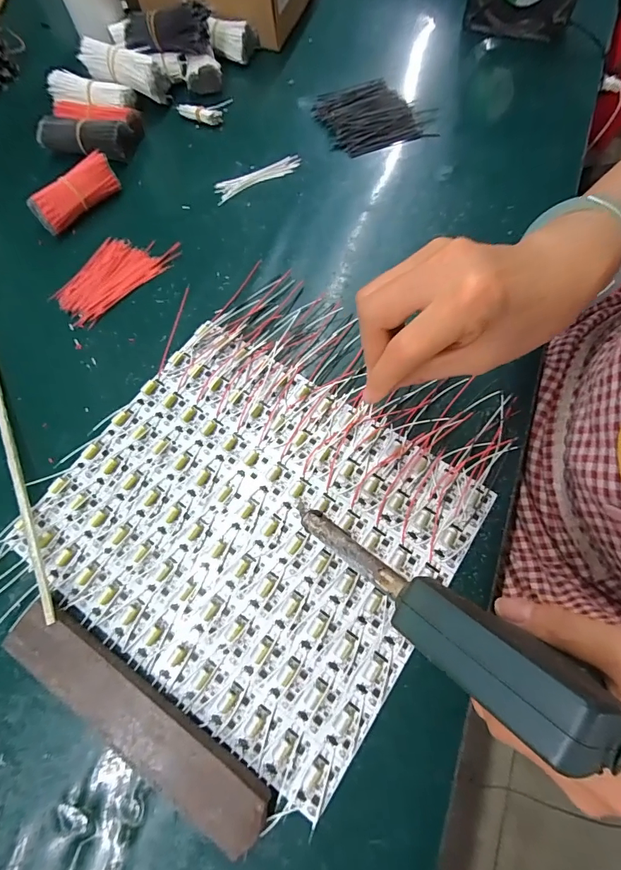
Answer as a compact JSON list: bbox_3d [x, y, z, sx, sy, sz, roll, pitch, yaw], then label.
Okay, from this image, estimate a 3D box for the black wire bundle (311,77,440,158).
[{"bbox_3d":[0.070,-0.363,0.449,0.122,0.011,0.101,-14,71,-3],"label":"black wire bundle"}]

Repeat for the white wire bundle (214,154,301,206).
[{"bbox_3d":[-0.057,-0.281,0.429,0.100,0.005,0.024,-27,72,-7],"label":"white wire bundle"}]

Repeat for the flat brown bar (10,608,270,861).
[{"bbox_3d":[-0.115,0.177,0.254,0.199,0.020,0.033,32,75,12],"label":"flat brown bar"}]

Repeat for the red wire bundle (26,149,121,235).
[{"bbox_3d":[-0.237,-0.245,0.404,0.090,0.035,0.033,-38,74,-10],"label":"red wire bundle"}]

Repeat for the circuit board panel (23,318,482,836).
[{"bbox_3d":[-0.047,0.063,0.298,0.280,0.008,0.244,33,75,12],"label":"circuit board panel"}]

